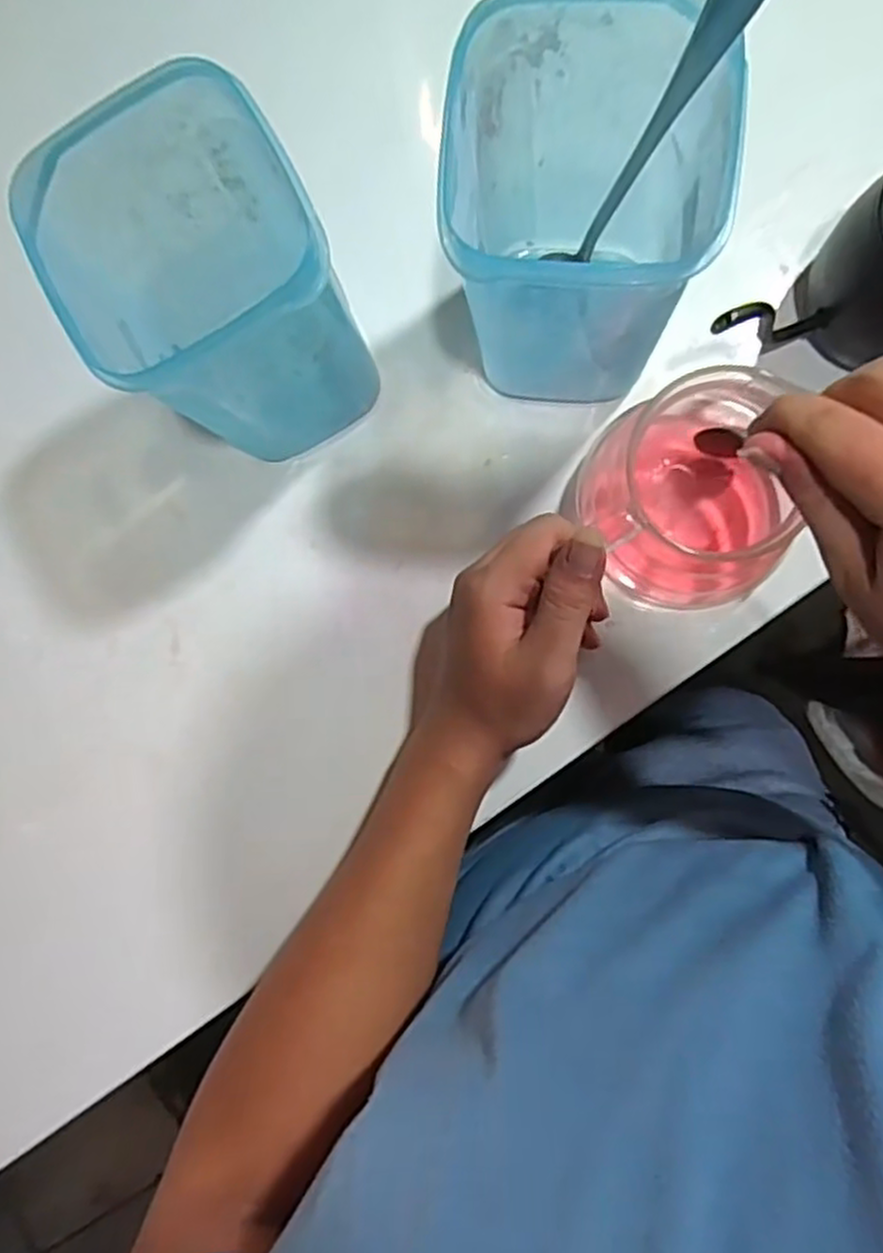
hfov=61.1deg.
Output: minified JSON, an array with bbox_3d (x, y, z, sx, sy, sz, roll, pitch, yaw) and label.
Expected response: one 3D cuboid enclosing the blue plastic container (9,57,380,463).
[{"bbox_3d":[-0.093,-0.140,0.334,0.090,0.156,0.096,-32,86,4],"label":"blue plastic container"}]

